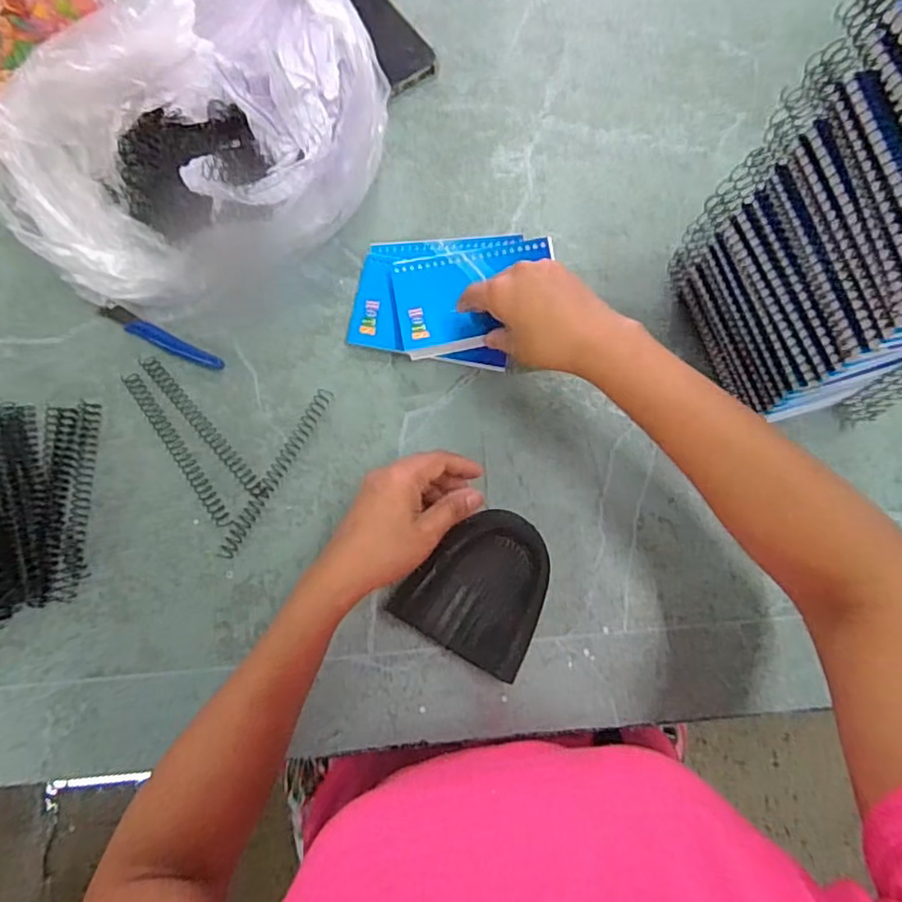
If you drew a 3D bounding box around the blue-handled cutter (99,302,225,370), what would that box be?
[{"bbox_3d":[-0.238,-0.094,0.499,0.116,0.015,0.014,26,77,7],"label":"blue-handled cutter"}]

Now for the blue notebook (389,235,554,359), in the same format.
[{"bbox_3d":[0.022,-0.125,0.491,0.129,0.011,0.087,-9,75,-2],"label":"blue notebook"}]

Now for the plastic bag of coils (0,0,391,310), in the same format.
[{"bbox_3d":[-0.194,-0.228,0.459,0.296,0.166,0.176,-13,75,-3],"label":"plastic bag of coils"}]

